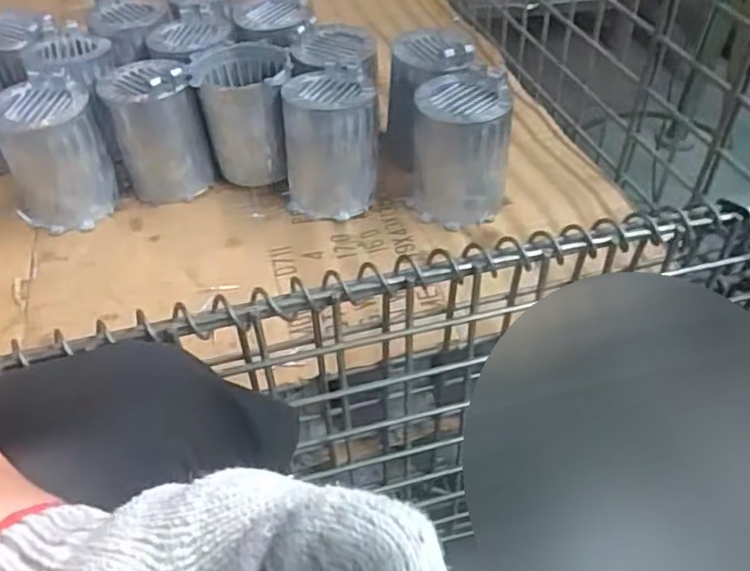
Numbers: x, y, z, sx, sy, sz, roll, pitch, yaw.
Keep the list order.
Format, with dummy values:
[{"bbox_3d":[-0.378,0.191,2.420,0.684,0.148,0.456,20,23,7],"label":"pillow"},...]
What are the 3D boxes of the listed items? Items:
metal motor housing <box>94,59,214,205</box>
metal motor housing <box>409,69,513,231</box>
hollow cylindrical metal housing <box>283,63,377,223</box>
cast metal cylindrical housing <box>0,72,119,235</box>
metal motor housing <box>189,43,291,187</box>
[{"bbox_3d":[-0.215,-0.156,0.630,0.081,0.116,0.084,-22,50,-19],"label":"metal motor housing"},{"bbox_3d":[0.080,-0.128,0.595,0.085,0.113,0.087,5,47,5],"label":"metal motor housing"},{"bbox_3d":[-0.042,-0.134,0.612,0.087,0.111,0.092,-2,46,-1],"label":"hollow cylindrical metal housing"},{"bbox_3d":[-0.301,-0.121,0.606,0.089,0.117,0.084,0,46,0],"label":"cast metal cylindrical housing"},{"bbox_3d":[-0.127,-0.162,0.639,0.093,0.117,0.114,-3,47,-2],"label":"metal motor housing"}]

